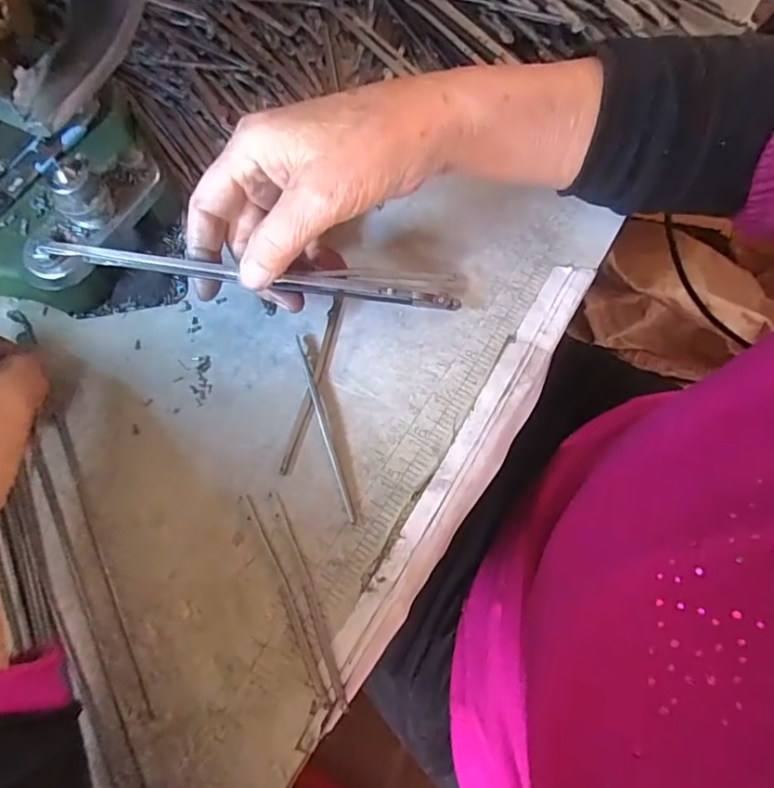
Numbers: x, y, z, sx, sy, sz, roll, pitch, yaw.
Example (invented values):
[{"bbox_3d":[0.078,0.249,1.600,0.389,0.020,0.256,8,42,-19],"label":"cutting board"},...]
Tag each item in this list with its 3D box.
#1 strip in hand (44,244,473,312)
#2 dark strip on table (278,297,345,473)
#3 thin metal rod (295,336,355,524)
[{"bbox_3d":[-0.056,-0.055,0.255,0.190,0.005,0.008,5,74,-16],"label":"strip in hand"},{"bbox_3d":[-0.037,-0.008,0.271,0.006,0.004,0.098,14,71,2],"label":"dark strip on table"},{"bbox_3d":[-0.032,0.015,0.264,0.004,0.005,0.097,-16,73,-8],"label":"thin metal rod"}]

